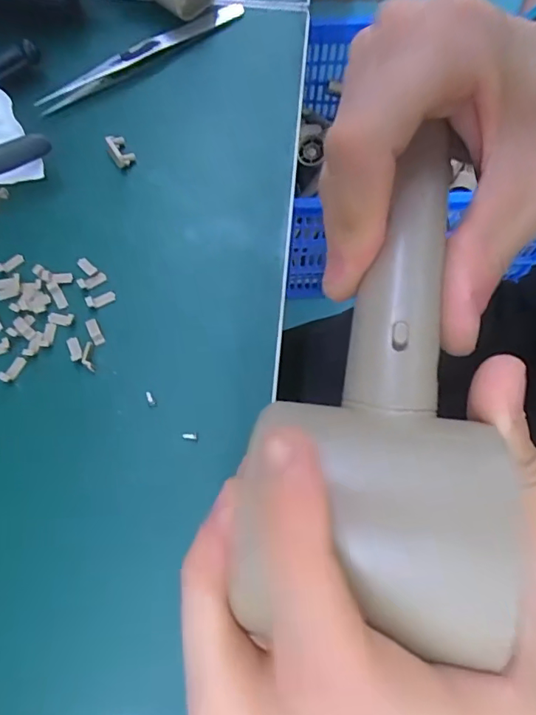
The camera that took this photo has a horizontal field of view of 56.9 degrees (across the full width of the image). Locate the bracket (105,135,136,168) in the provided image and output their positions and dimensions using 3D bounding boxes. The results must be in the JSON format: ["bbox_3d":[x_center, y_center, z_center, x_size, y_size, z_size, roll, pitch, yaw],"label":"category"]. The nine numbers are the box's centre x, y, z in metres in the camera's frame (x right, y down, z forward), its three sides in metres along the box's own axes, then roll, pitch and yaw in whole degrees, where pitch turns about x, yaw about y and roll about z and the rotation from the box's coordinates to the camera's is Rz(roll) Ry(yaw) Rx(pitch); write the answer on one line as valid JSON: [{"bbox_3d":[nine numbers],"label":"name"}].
[{"bbox_3d":[-0.074,-0.103,0.246,0.010,0.005,0.018,-29,71,-11],"label":"bracket"}]

